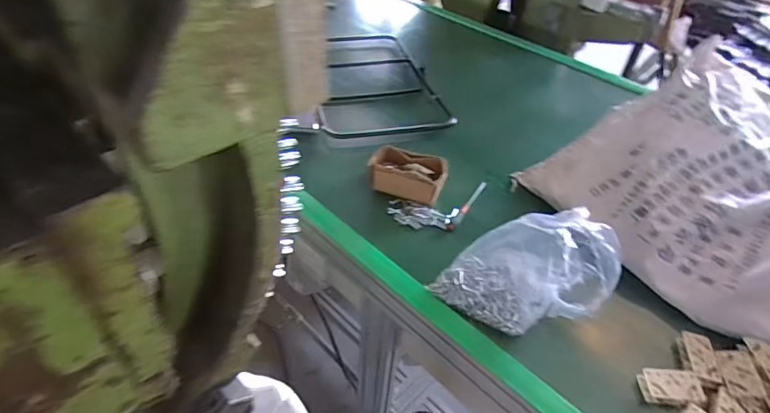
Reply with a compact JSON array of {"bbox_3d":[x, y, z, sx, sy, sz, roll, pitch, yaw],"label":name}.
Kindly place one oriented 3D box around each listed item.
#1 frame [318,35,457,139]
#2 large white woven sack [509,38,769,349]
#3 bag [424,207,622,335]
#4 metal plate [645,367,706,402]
[{"bbox_3d":[-0.041,-0.367,1.309,0.338,0.029,0.541,-7,44,-12],"label":"frame"},{"bbox_3d":[0.738,0.007,0.826,0.608,0.212,0.746,-16,46,-21],"label":"large white woven sack"},{"bbox_3d":[0.220,0.091,0.718,0.234,0.178,0.154,30,48,25],"label":"bag"},{"bbox_3d":[0.418,0.258,0.672,0.081,0.011,0.046,5,43,0],"label":"metal plate"}]

